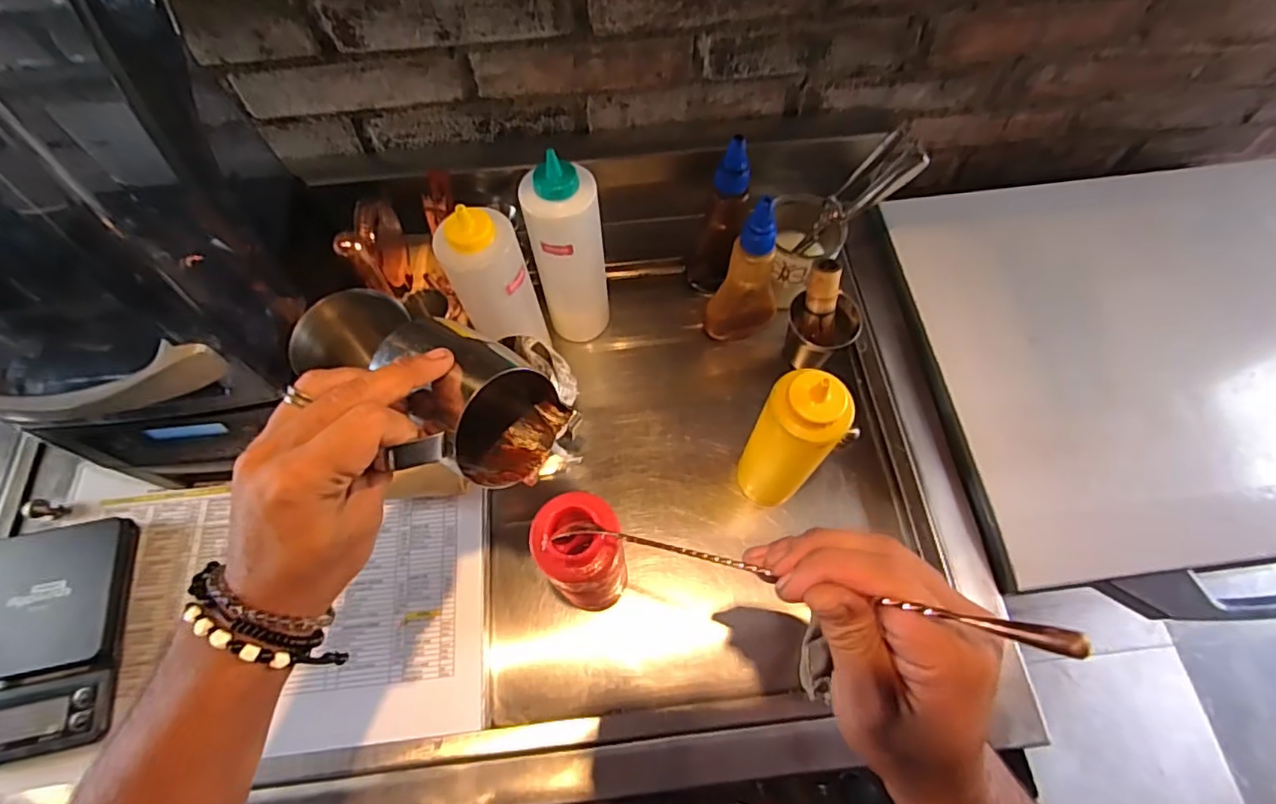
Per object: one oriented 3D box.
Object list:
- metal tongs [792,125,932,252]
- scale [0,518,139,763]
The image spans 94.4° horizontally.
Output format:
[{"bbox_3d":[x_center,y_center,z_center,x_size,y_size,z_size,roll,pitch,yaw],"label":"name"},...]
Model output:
[{"bbox_3d":[0.221,-0.215,0.612,0.017,0.151,0.059,7,58,-40],"label":"metal tongs"},{"bbox_3d":[-0.526,0.207,0.526,0.128,0.033,0.187,-14,66,-5],"label":"scale"}]

